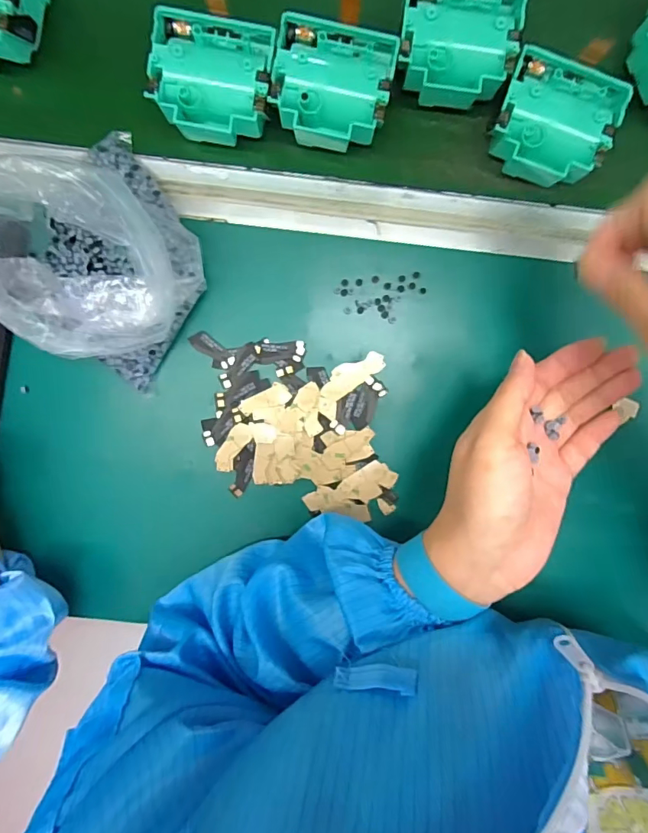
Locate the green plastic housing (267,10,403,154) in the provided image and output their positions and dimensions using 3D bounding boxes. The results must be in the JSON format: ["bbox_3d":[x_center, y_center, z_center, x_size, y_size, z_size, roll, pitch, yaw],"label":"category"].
[{"bbox_3d":[0.004,-0.212,0.307,0.073,0.036,0.069,11,97,-5],"label":"green plastic housing"}]

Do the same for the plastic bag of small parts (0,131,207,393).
[{"bbox_3d":[-0.138,-0.096,0.274,0.118,0.113,0.127,41,94,-8],"label":"plastic bag of small parts"}]

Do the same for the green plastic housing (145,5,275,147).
[{"bbox_3d":[-0.071,-0.217,0.305,0.073,0.035,0.067,5,98,-4],"label":"green plastic housing"}]

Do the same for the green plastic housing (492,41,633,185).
[{"bbox_3d":[0.147,-0.188,0.309,0.072,0.042,0.065,20,96,-6],"label":"green plastic housing"}]

